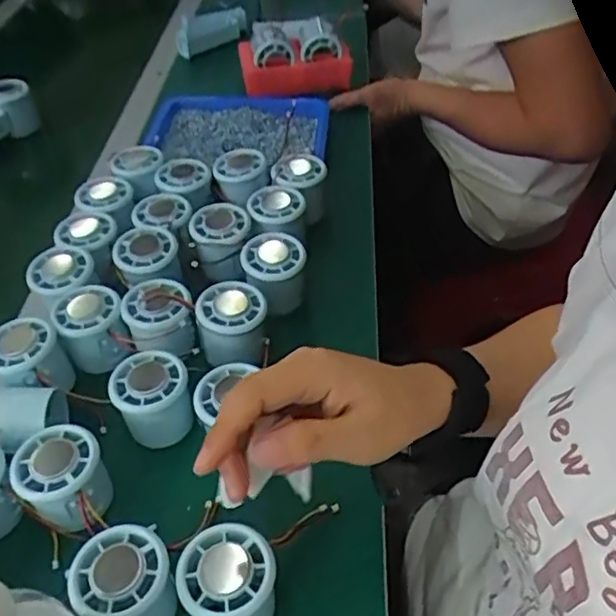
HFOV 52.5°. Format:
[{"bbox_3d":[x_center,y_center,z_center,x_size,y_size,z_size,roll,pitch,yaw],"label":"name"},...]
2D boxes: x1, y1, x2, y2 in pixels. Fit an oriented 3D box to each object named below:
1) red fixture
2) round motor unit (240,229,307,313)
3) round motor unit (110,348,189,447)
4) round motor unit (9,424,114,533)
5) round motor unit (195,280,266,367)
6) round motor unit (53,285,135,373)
[{"bbox_3d":[-0.017,-0.337,0.868,0.151,0.053,0.077,-15,46,-10],"label":"red fixture"},{"bbox_3d":[-0.030,-0.033,0.568,0.053,0.055,0.055,-2,45,2],"label":"round motor unit"},{"bbox_3d":[-0.118,0.070,0.482,0.055,0.054,0.051,-2,45,2],"label":"round motor unit"},{"bbox_3d":[-0.170,0.120,0.438,0.058,0.052,0.058,-25,49,-19],"label":"round motor unit"},{"bbox_3d":[-0.062,0.014,0.518,0.055,0.049,0.057,-13,46,-9],"label":"round motor unit"},{"bbox_3d":[-0.181,0.019,0.534,0.053,0.053,0.060,-18,47,-14],"label":"round motor unit"}]

